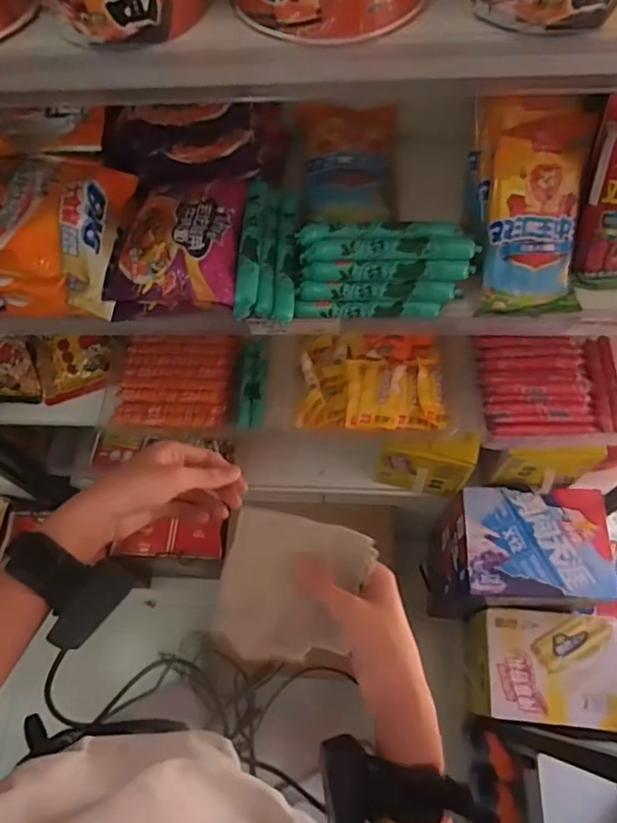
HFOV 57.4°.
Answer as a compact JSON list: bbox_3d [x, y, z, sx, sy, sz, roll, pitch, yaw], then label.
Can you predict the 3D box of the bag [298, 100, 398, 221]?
[{"bbox_3d":[0.046,-0.311,0.699,0.117,0.038,0.198,4,65,5],"label":"bag"}]

